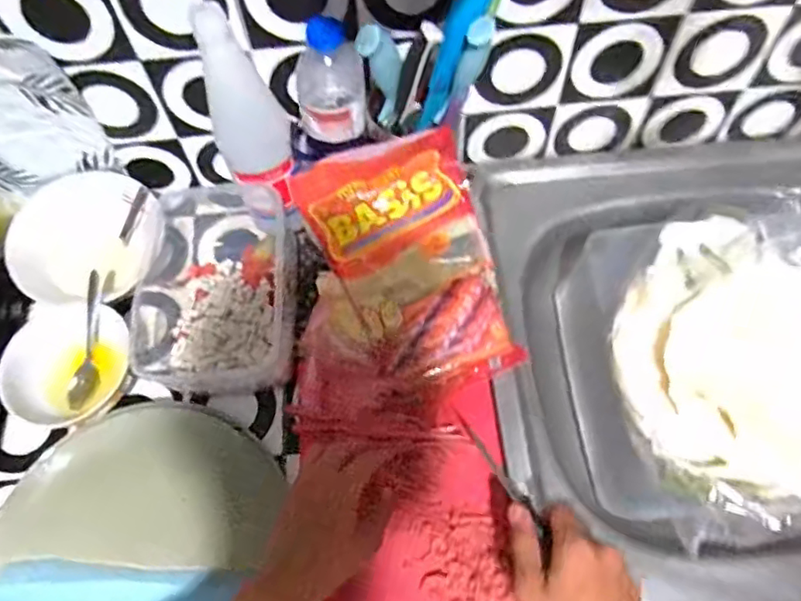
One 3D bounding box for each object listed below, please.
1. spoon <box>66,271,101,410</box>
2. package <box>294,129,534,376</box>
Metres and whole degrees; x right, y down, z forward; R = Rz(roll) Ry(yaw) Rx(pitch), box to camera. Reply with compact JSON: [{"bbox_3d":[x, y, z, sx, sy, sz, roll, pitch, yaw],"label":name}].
[{"bbox_3d":[-0.293,0.039,0.576,0.021,0.014,0.128,11,94,7],"label":"spoon"},{"bbox_3d":[0.006,-0.031,0.561,0.167,0.055,0.222,-12,95,-4],"label":"package"}]

